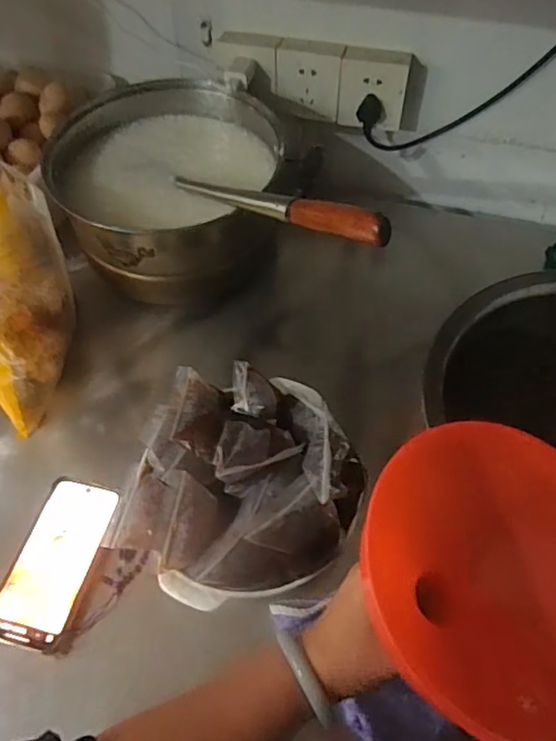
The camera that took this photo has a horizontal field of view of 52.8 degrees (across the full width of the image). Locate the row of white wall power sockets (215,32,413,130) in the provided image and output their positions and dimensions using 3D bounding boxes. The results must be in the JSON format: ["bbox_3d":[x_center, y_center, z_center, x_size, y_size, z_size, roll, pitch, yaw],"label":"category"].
[{"bbox_3d":[0.040,-0.393,0.752,0.263,0.090,0.045,13,57,9],"label":"row of white wall power sockets"}]

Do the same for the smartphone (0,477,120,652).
[{"bbox_3d":[-0.217,0.184,0.549,0.072,0.008,0.157,18,59,-2],"label":"smartphone"}]

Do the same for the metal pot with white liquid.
[{"bbox_3d":[-0.138,-0.229,0.735,0.278,0.157,0.252,-19,58,-12],"label":"metal pot with white liquid"}]

